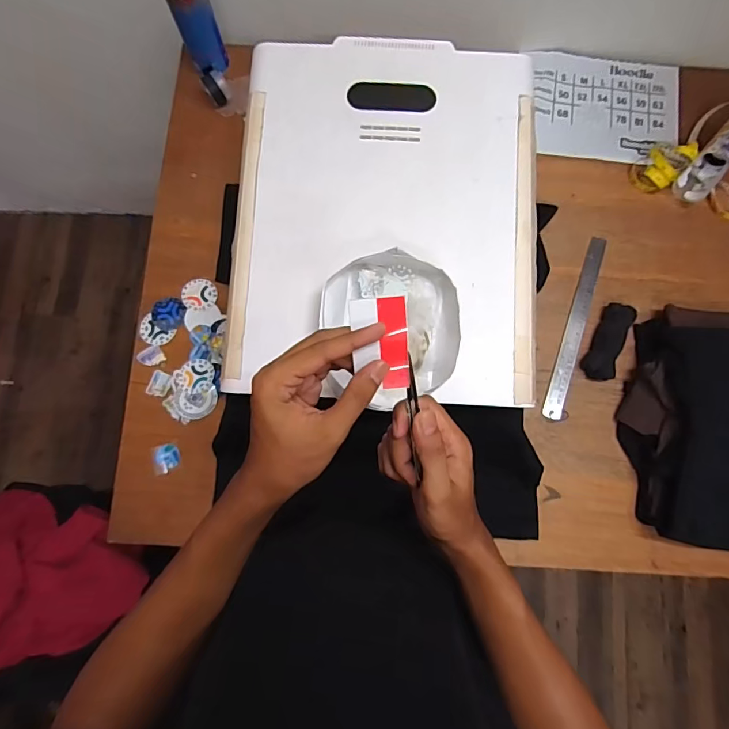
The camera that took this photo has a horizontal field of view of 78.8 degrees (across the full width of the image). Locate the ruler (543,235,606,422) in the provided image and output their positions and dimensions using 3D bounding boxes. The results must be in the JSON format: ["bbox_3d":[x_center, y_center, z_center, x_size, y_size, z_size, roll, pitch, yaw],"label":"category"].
[{"bbox_3d":[0.352,-0.065,0.736,0.031,0.008,0.322,19,81,4],"label":"ruler"}]

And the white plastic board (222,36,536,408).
[{"bbox_3d":[0.028,-0.209,0.596,0.396,0.020,0.498,3,81,1],"label":"white plastic board"}]

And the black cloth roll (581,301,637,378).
[{"bbox_3d":[0.395,-0.037,0.719,0.045,0.029,0.127,23,82,4],"label":"black cloth roll"}]

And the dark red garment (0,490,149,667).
[{"bbox_3d":[-0.578,0.353,0.755,0.295,0.129,0.301,-27,82,-6],"label":"dark red garment"}]

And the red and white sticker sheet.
[{"bbox_3d":[0.012,-0.015,0.330,0.040,0.006,0.069,-5,107,-2],"label":"red and white sticker sheet"}]

